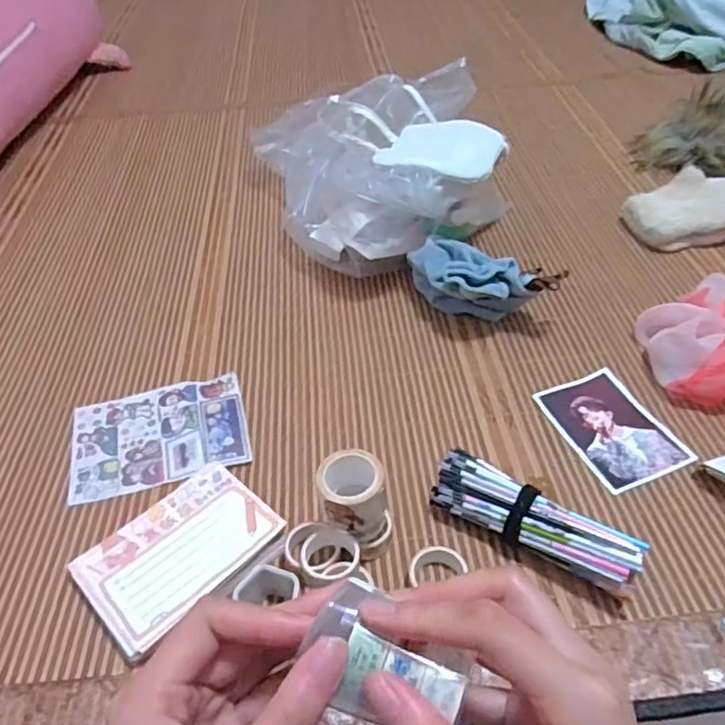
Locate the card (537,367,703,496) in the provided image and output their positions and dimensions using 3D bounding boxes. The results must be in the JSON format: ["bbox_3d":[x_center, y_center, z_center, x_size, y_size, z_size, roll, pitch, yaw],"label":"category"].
[{"bbox_3d":[0.193,0.050,0.485,0.076,0.005,0.103,-16,44,-15],"label":"card"}]

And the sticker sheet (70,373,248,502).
[{"bbox_3d":[-0.162,0.057,0.501,0.134,0.006,0.098,-14,44,-8],"label":"sticker sheet"}]

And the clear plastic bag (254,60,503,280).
[{"bbox_3d":[0.025,-0.232,0.704,0.250,0.113,0.303,-12,45,-8],"label":"clear plastic bag"}]

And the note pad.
[{"bbox_3d":[-0.120,0.126,0.414,0.083,0.022,0.119,33,55,32],"label":"note pad"}]

